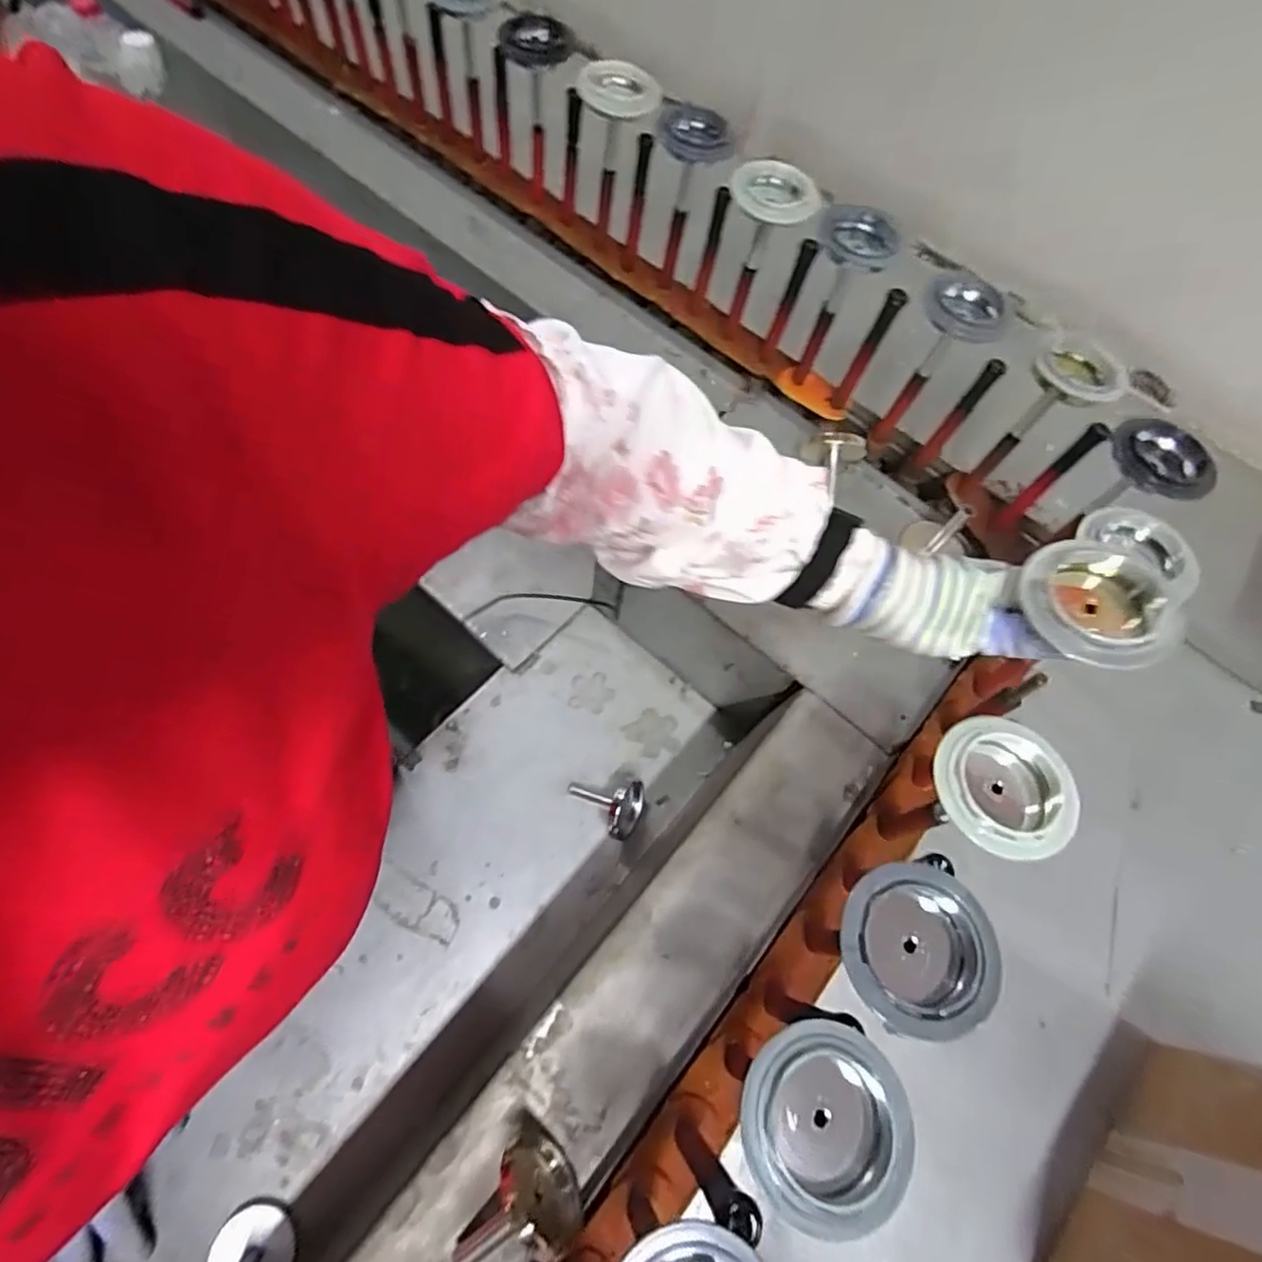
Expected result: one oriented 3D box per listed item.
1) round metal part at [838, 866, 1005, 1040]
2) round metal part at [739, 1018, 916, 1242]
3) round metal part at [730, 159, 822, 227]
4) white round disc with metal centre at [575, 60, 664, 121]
[{"bbox_3d":[0.149,0.167,0.337,0.076,0.020,0.078,2,68,-5],"label":"round metal part"},{"bbox_3d":[0.092,0.232,0.302,0.075,0.017,0.079,2,68,-5],"label":"round metal part"},{"bbox_3d":[0.136,-0.421,0.609,0.081,0.020,0.090,8,68,-3],"label":"round metal part"},{"bbox_3d":[-0.012,-0.561,0.658,0.084,0.018,0.079,2,68,-5],"label":"white round disc with metal centre"}]

